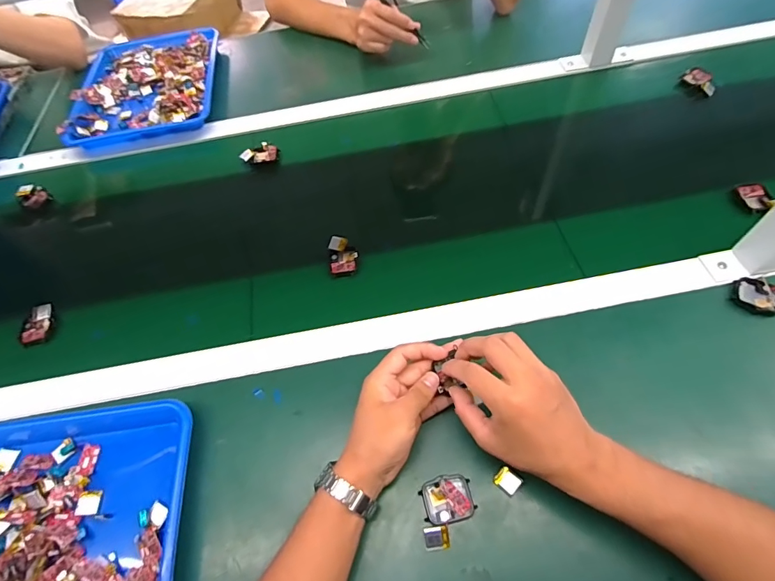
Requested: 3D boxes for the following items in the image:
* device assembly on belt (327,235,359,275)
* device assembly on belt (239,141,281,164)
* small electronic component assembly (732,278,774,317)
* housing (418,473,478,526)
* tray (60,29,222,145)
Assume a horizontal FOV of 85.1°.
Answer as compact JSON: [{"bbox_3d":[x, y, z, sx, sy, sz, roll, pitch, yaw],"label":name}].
[{"bbox_3d":[-0.058,-0.047,0.553,0.036,0.015,0.055,-11,58,0],"label":"device assembly on belt"},{"bbox_3d":[-0.203,-0.218,0.673,0.060,0.012,0.034,-17,58,-4],"label":"device assembly on belt"},{"bbox_3d":[0.420,0.007,0.467,0.059,0.020,0.042,8,60,11],"label":"small electronic component assembly"},{"bbox_3d":[0.057,0.196,0.397,0.047,0.011,0.039,-15,58,-3],"label":"housing"},{"bbox_3d":[-0.452,-0.398,0.802,0.248,0.028,0.317,-10,58,0],"label":"tray"}]

